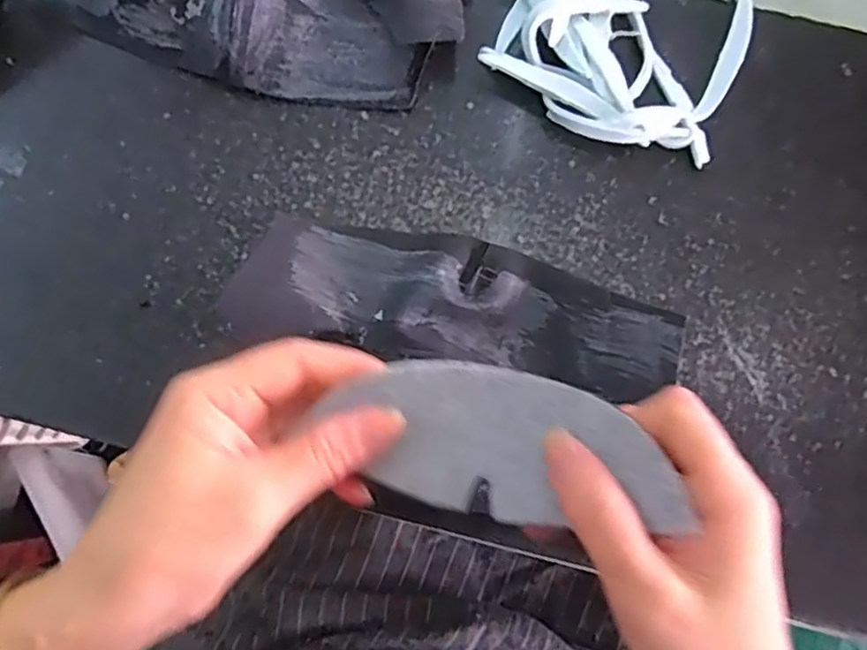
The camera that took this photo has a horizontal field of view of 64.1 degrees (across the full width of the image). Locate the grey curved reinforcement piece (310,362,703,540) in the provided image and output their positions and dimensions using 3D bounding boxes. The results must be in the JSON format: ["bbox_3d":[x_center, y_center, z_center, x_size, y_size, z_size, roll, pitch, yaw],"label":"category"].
[{"bbox_3d":[0.023,0.042,0.245,0.124,0.018,0.051,9,79,19],"label":"grey curved reinforcement piece"}]

